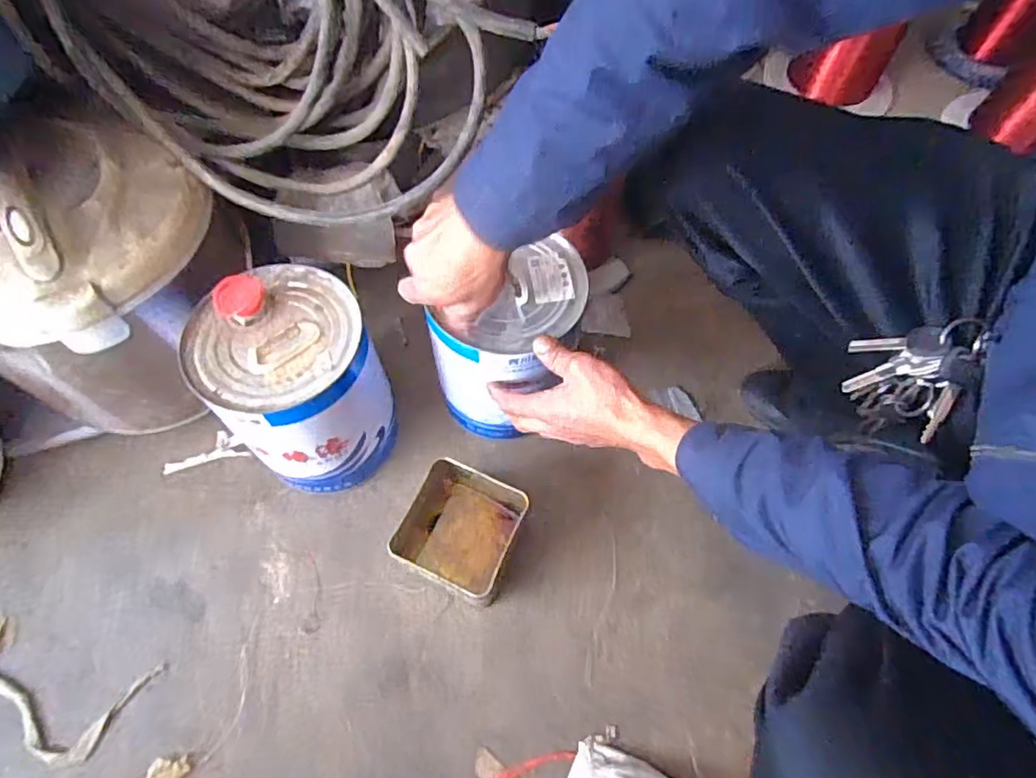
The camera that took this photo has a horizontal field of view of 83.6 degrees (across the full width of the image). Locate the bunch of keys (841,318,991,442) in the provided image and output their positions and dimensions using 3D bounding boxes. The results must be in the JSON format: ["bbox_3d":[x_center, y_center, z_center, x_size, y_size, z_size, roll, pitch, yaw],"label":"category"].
[{"bbox_3d":[0.300,0.003,0.456,0.067,0.094,0.074,7,64,3],"label":"bunch of keys"}]

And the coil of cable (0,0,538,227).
[{"bbox_3d":[-0.257,-0.351,0.506,0.484,0.331,0.234,24,66,11],"label":"coil of cable"}]

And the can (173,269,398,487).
[{"bbox_3d":[-0.227,0.000,0.628,0.155,0.223,0.163,0,63,-1],"label":"can"}]

